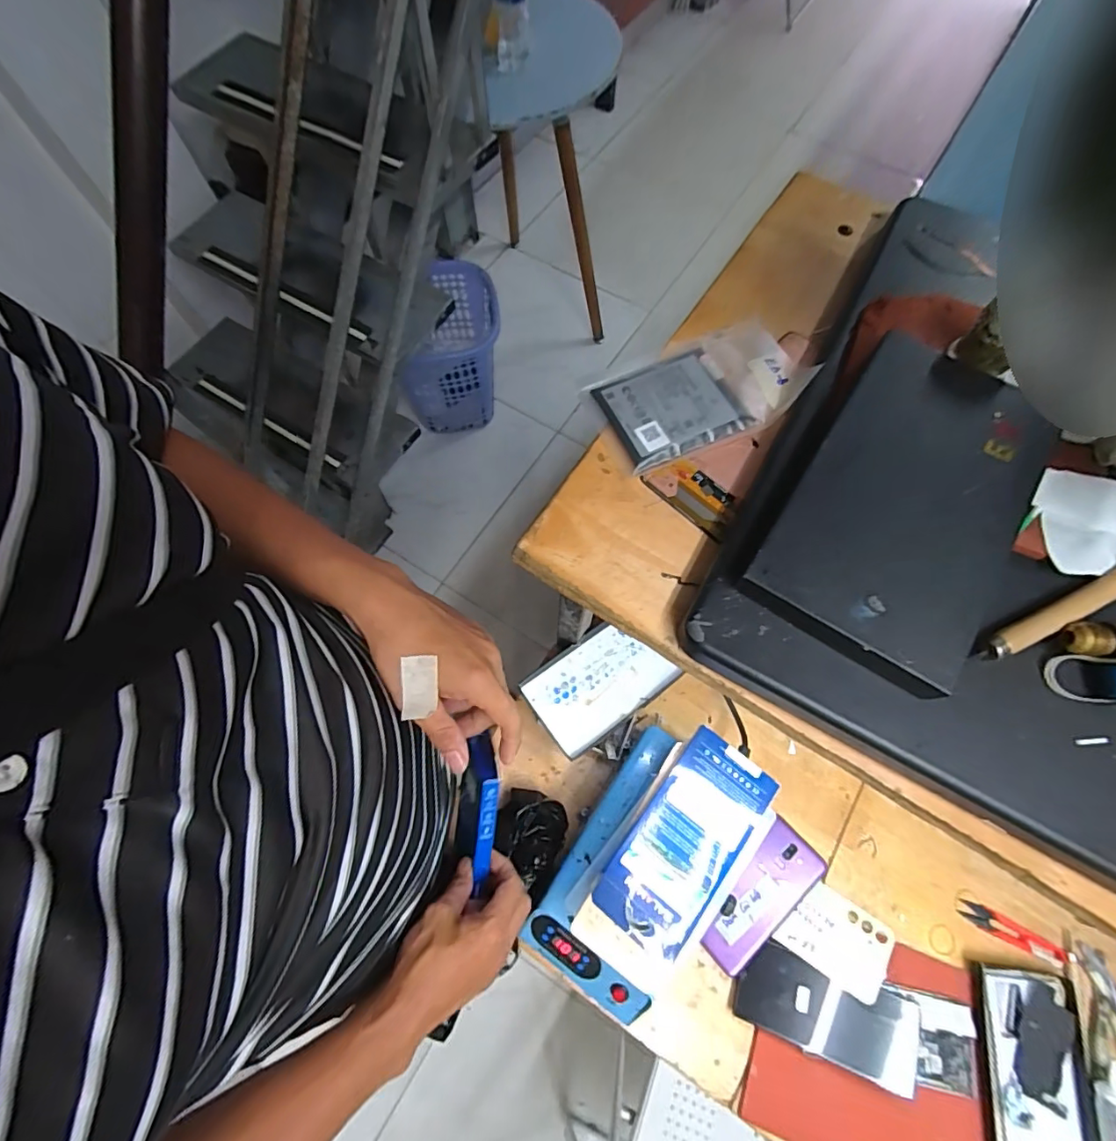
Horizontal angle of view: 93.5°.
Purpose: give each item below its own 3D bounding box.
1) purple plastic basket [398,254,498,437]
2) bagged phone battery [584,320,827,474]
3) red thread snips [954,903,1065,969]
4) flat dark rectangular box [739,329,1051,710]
[{"bbox_3d":[-0.287,-0.619,1.565,0.248,0.384,0.325,4,68,1],"label":"purple plastic basket"},{"bbox_3d":[0.089,-0.110,0.326,0.125,0.011,0.073,-22,70,-9],"label":"bagged phone battery"},{"bbox_3d":[0.489,0.389,0.563,0.098,0.014,0.024,27,71,10],"label":"red thread snips"},{"bbox_3d":[0.177,-0.034,0.262,0.103,0.017,0.176,33,72,12],"label":"flat dark rectangular box"}]

